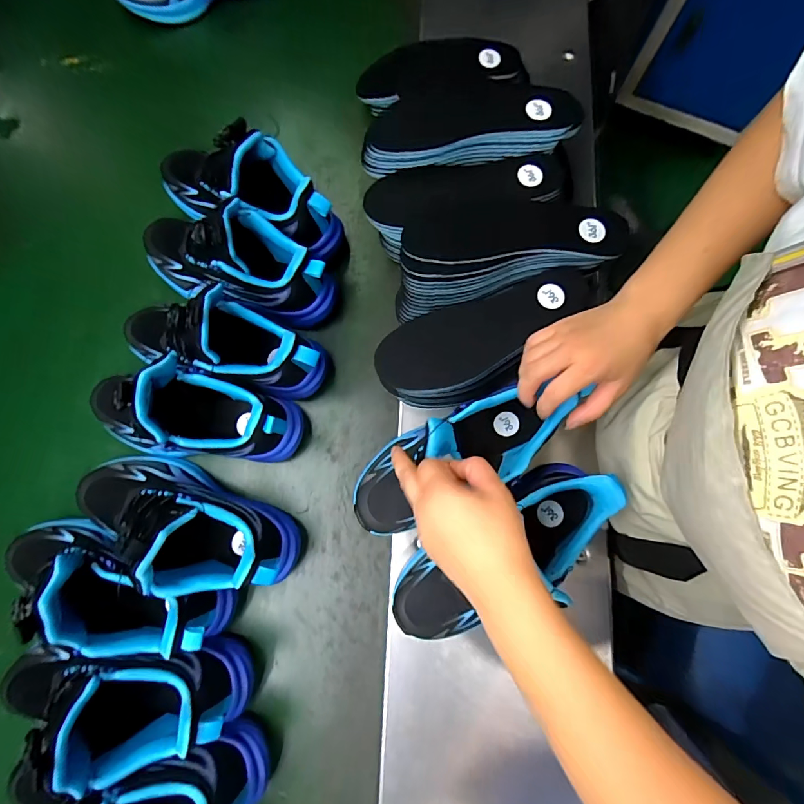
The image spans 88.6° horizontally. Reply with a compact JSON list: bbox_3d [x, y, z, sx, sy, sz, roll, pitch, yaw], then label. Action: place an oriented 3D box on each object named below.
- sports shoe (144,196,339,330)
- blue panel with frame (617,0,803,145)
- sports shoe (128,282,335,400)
[{"bbox_3d":[-0.193,-0.162,0.474,0.227,0.136,0.095,15,80,3],"label":"sports shoe"},{"bbox_3d":[0.794,-0.892,1.018,0.388,0.463,0.063,21,81,4],"label":"blue panel with frame"},{"bbox_3d":[-0.201,-0.070,0.448,0.234,0.141,0.090,10,80,2],"label":"sports shoe"}]

